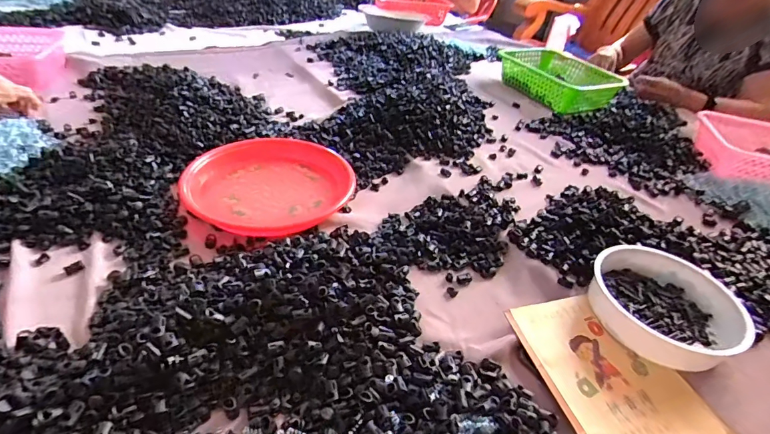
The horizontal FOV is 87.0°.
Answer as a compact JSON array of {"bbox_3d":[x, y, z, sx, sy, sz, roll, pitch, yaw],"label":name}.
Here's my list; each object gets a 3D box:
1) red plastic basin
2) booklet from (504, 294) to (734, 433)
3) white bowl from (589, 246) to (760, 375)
[{"bbox_3d":[-0.180,-0.058,0.648,0.244,0.039,0.244,4,39,-3],"label":"red plastic basin"},{"bbox_3d":[0.239,0.169,0.426,0.140,0.009,0.205,-7,41,-16],"label":"booklet"},{"bbox_3d":[0.332,0.104,0.489,0.161,0.050,0.165,23,42,20],"label":"white bowl"}]

